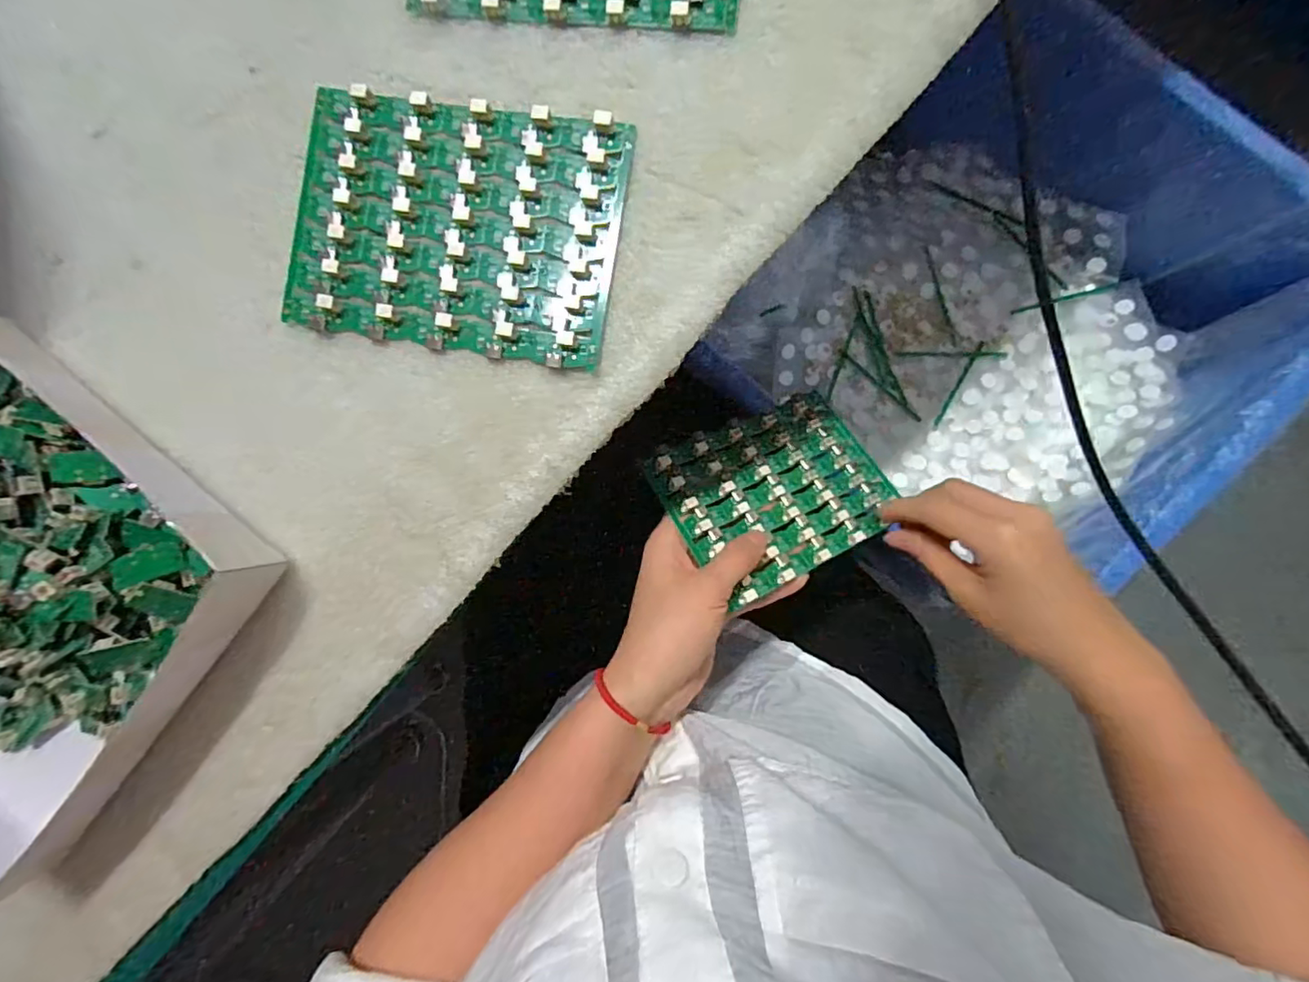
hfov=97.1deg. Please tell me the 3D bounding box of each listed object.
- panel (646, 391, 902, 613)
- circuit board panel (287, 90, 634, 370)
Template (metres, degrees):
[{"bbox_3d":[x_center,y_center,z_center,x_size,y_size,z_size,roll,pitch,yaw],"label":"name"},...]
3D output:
[{"bbox_3d":[0.086,-0.003,0.389,0.153,0.008,0.110,-25,70,-23],"label":"panel"},{"bbox_3d":[-0.096,-0.127,0.278,0.156,0.010,0.114,10,91,6],"label":"circuit board panel"}]

